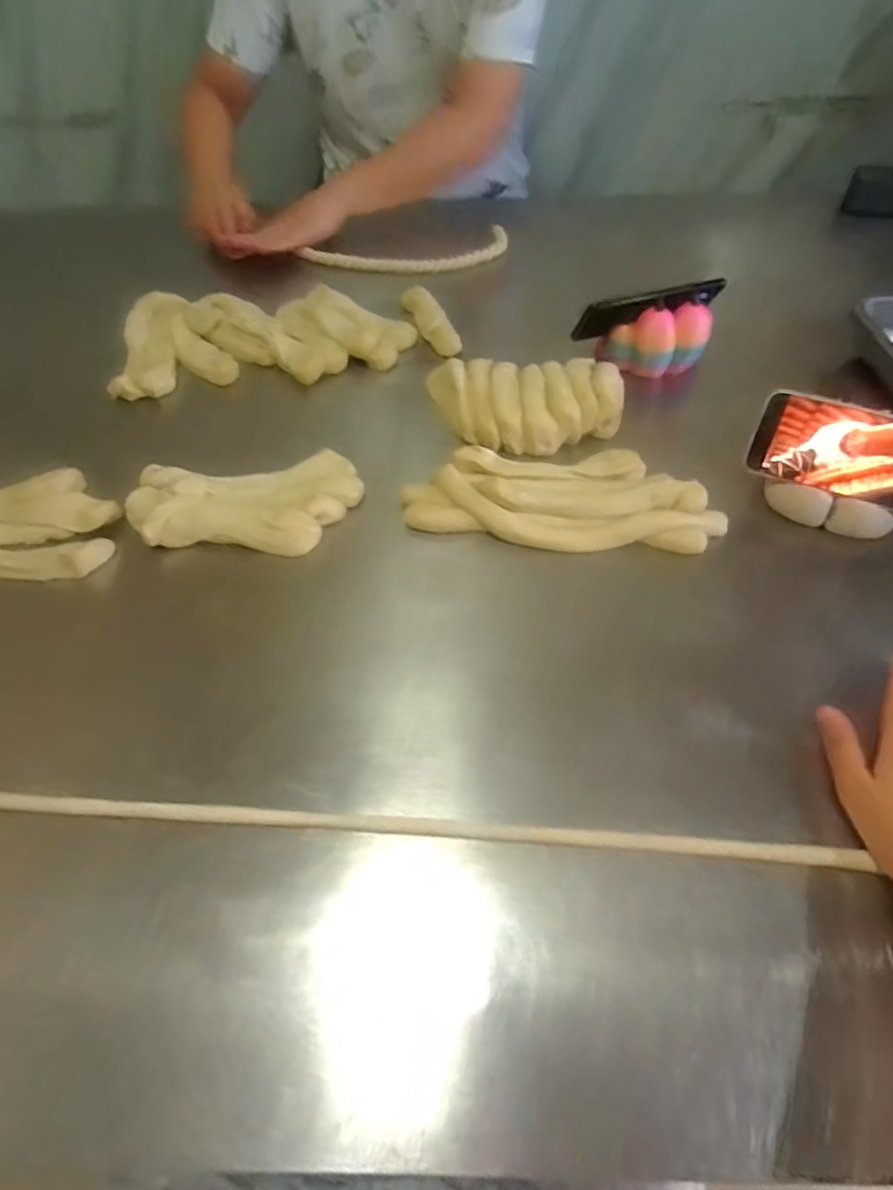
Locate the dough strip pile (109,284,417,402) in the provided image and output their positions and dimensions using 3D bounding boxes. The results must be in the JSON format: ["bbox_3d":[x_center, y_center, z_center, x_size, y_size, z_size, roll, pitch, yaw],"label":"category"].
[{"bbox_3d":[-0.207,-0.299,0.746,0.318,0.038,0.159,-8,53,-4],"label":"dough strip pile"}]

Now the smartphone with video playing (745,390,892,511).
[{"bbox_3d":[0.350,-0.124,0.554,0.154,0.074,0.009,21,23,17],"label":"smartphone with video playing"}]

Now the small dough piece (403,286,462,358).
[{"bbox_3d":[-0.020,-0.332,0.772,0.034,0.033,0.134,-16,55,-11],"label":"small dough piece"}]

